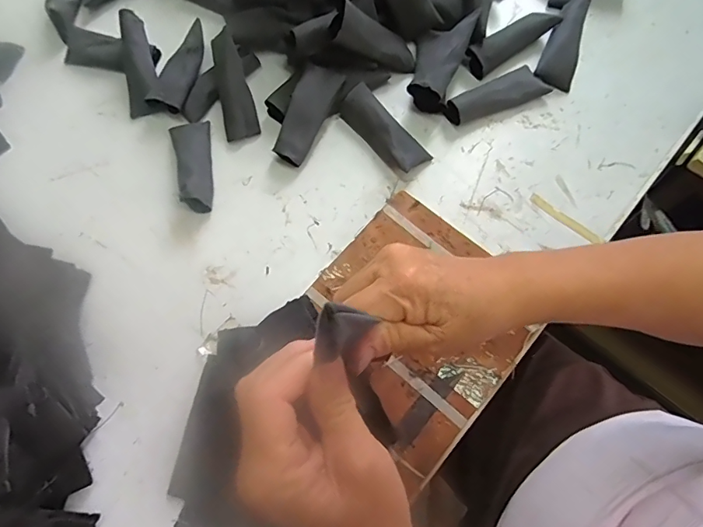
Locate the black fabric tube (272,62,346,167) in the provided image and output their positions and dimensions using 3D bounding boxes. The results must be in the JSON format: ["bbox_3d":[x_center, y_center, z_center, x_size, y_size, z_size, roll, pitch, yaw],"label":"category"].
[{"bbox_3d":[-0.045,-0.149,0.454,0.035,0.016,0.100,24,87,9],"label":"black fabric tube"}]

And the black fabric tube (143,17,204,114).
[{"bbox_3d":[-0.178,-0.208,0.491,0.034,0.033,0.101,17,73,8],"label":"black fabric tube"}]

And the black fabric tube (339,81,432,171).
[{"bbox_3d":[0.034,-0.136,0.463,0.039,0.025,0.101,-38,75,-10],"label":"black fabric tube"}]

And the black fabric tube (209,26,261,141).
[{"bbox_3d":[-0.122,-0.183,0.471,0.033,0.015,0.104,-11,98,-2],"label":"black fabric tube"}]

